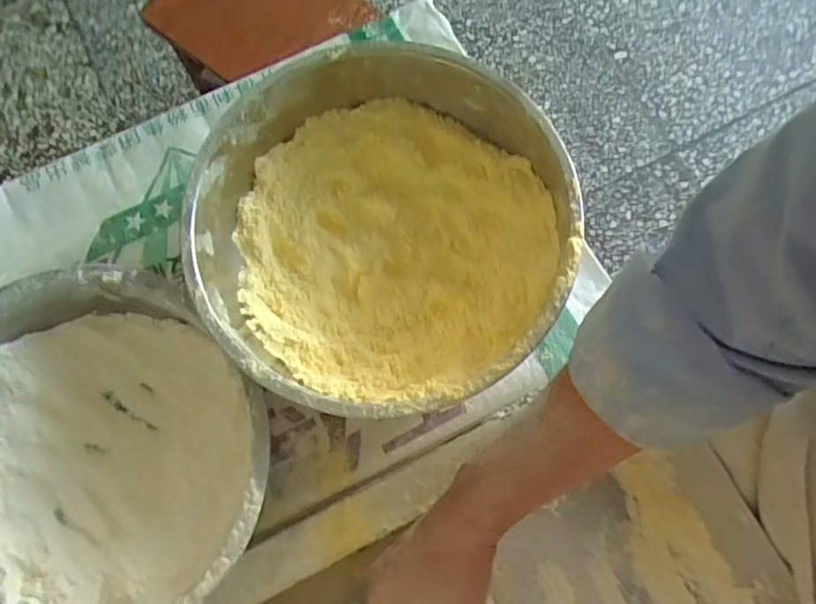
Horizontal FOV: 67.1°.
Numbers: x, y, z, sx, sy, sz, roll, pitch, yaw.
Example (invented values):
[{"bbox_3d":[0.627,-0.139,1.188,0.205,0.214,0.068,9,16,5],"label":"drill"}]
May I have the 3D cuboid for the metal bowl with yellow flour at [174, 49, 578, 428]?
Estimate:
[{"bbox_3d":[-0.014,-0.050,0.437,0.240,0.096,0.237,0,75,1],"label":"metal bowl with yellow flour"}]

